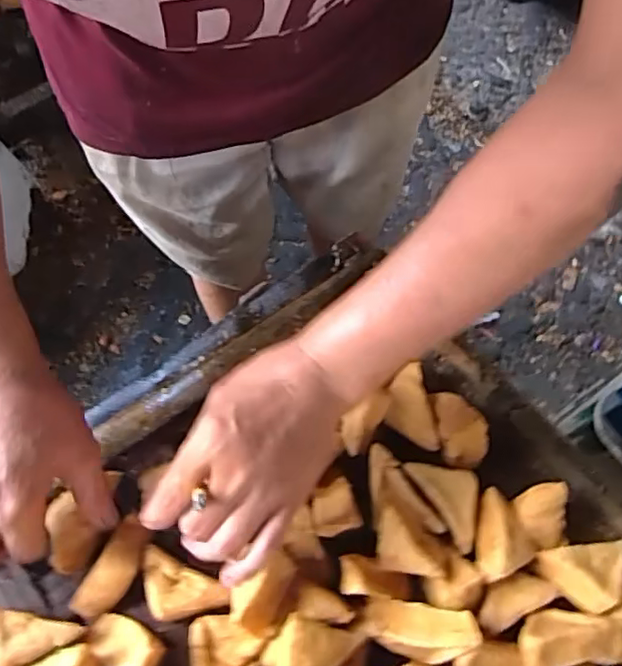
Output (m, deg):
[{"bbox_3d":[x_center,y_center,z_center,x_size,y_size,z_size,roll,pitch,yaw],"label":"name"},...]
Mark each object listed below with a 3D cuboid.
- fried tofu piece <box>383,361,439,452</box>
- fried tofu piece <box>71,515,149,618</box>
[{"bbox_3d":[0.077,0.059,0.472,0.037,0.011,0.067,-9,66,-2],"label":"fried tofu piece"},{"bbox_3d":[-0.140,0.169,0.420,0.031,0.021,0.071,31,85,14],"label":"fried tofu piece"}]

